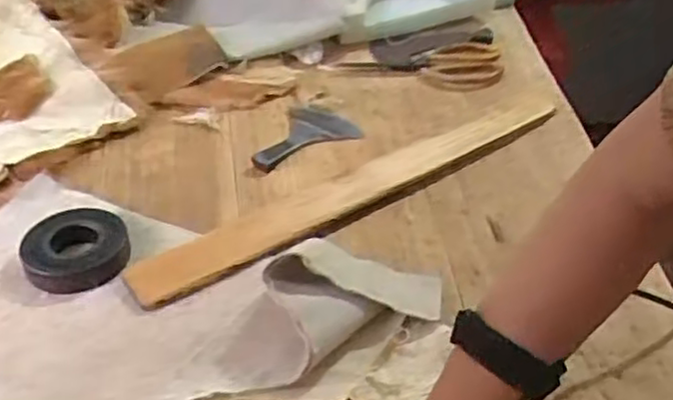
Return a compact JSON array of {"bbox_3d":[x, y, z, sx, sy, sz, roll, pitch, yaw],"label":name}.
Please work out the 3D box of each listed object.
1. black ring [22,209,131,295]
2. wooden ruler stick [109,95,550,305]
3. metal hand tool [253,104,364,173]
[{"bbox_3d":[-0.226,0.037,0.615,0.083,0.020,0.093,-10,39,-8],"label":"black ring"},{"bbox_3d":[0.037,-0.015,0.692,0.493,0.012,0.055,-23,46,-27],"label":"wooden ruler stick"},{"bbox_3d":[-0.048,-0.077,0.797,0.131,0.022,0.095,-23,42,-23],"label":"metal hand tool"}]

